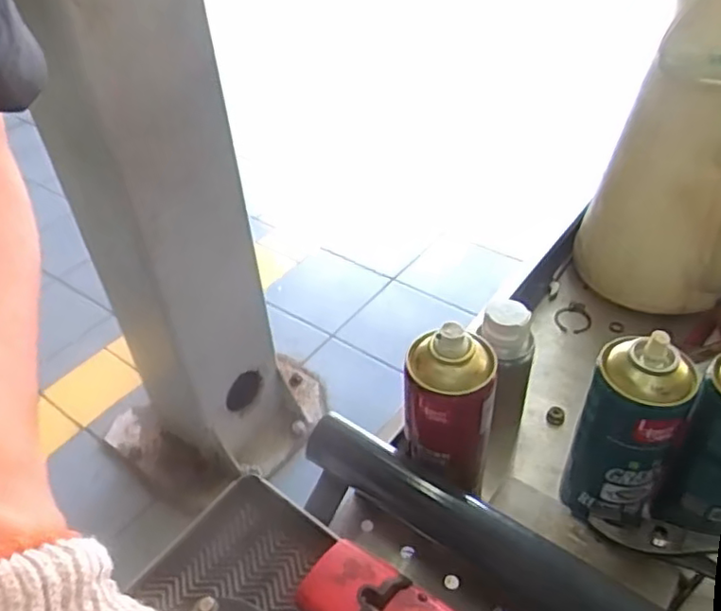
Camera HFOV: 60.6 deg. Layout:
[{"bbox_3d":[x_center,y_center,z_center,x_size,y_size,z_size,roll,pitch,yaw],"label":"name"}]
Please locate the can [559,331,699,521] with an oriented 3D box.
[{"bbox_3d":[0.191,0.088,0.446,0.066,0.150,0.063,5,43,11],"label":"can"}]

